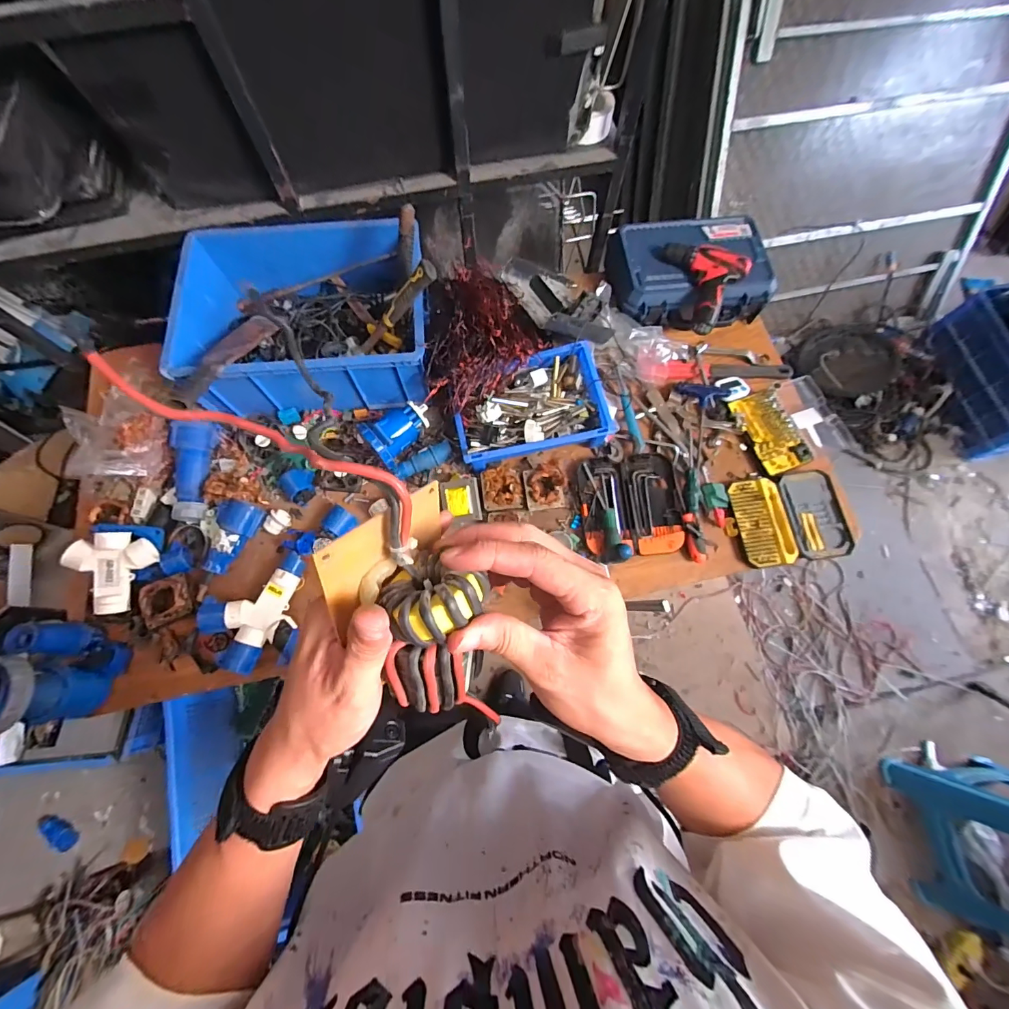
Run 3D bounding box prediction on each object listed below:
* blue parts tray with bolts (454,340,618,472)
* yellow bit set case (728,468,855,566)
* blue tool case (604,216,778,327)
[{"bbox_3d":[0.054,-0.201,0.902,0.312,0.093,0.204,-13,72,-6],"label":"blue parts tray with bolts"},{"bbox_3d":[0.588,0.028,0.889,0.240,0.026,0.184,-8,72,-4],"label":"yellow bit set case"},{"bbox_3d":[0.432,-0.553,1.004,0.361,0.088,0.267,-2,72,-2],"label":"blue tool case"}]

